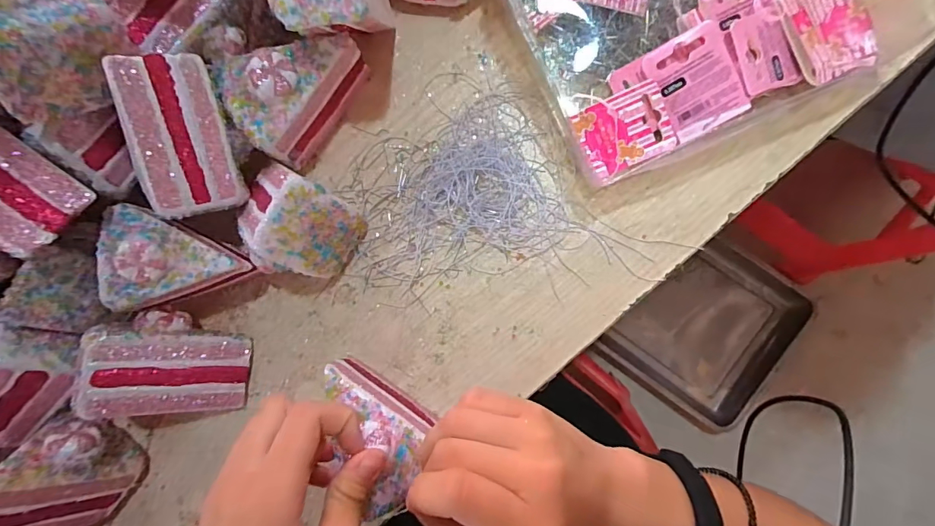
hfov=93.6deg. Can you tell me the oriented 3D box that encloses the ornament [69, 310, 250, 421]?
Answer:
[{"bbox_3d":[-0.190,0.064,0.279,0.075,0.063,0.064,4,87,5],"label":"ornament"}]

